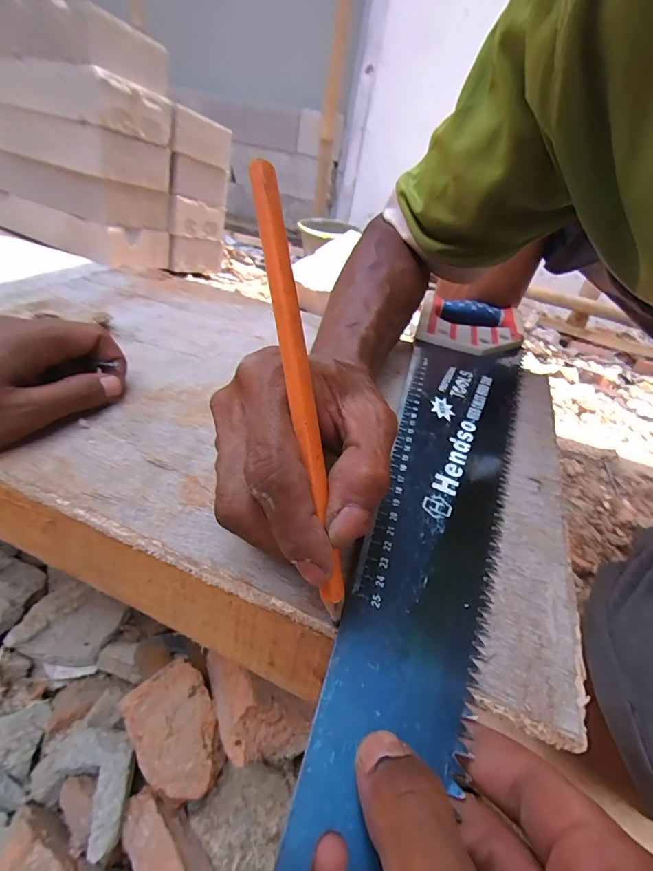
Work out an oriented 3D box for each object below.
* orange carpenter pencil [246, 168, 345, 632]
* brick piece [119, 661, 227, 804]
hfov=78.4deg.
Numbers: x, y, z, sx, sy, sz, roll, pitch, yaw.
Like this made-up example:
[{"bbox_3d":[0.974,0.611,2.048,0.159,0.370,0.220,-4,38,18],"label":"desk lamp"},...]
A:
[{"bbox_3d":[-0.009,-0.012,0.146,0.010,0.161,0.004,-12,8,-23],"label":"orange carpenter pencil"},{"bbox_3d":[-0.108,0.213,0.291,0.054,0.021,0.081,-23,74,-27],"label":"brick piece"}]

